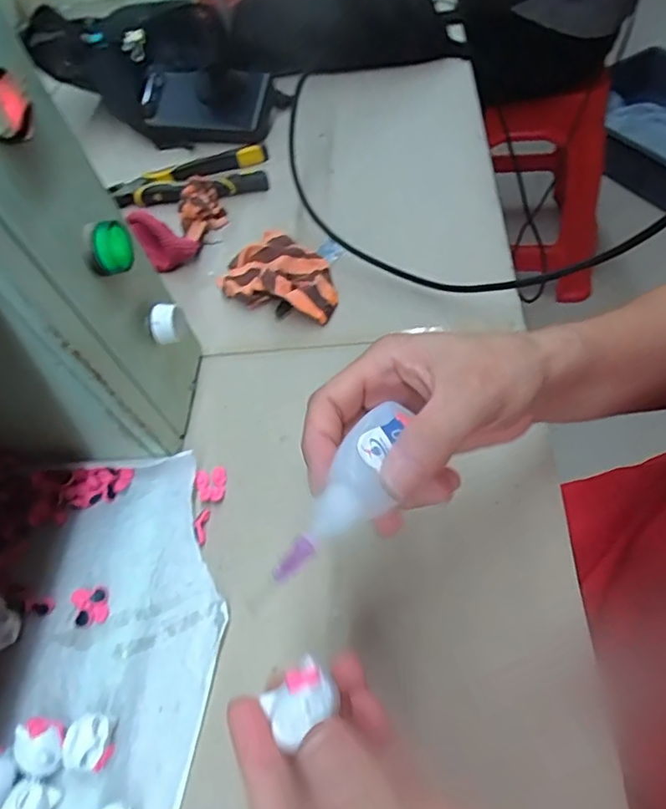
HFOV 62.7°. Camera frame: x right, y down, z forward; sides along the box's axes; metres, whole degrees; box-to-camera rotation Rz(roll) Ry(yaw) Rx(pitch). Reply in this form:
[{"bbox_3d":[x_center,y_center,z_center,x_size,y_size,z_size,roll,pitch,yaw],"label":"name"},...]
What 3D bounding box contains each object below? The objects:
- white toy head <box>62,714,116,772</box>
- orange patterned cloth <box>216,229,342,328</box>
[{"bbox_3d":[-0.121,0.170,0.274,0.020,0.019,0.024,-10,55,4],"label":"white toy head"},{"bbox_3d":[-0.040,-0.105,0.467,0.111,0.023,0.076,32,67,28],"label":"orange patterned cloth"}]

